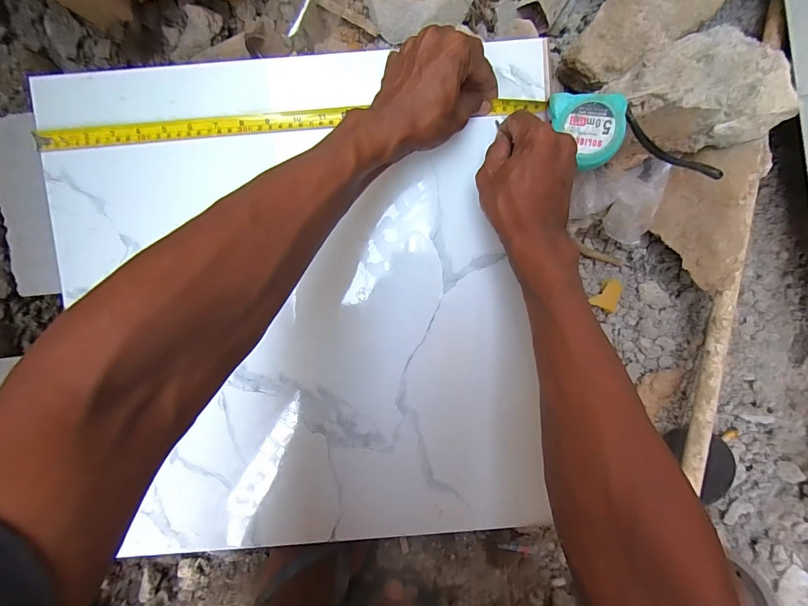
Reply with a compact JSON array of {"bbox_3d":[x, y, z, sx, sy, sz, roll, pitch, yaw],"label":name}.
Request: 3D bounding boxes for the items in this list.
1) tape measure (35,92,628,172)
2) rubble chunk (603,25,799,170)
[{"bbox_3d":[-0.072,-0.161,0.362,0.538,0.036,0.063,1,96,4],"label":"tape measure"},{"bbox_3d":[0.289,-0.203,0.380,0.186,0.078,0.098,-12,92,0],"label":"rubble chunk"}]

